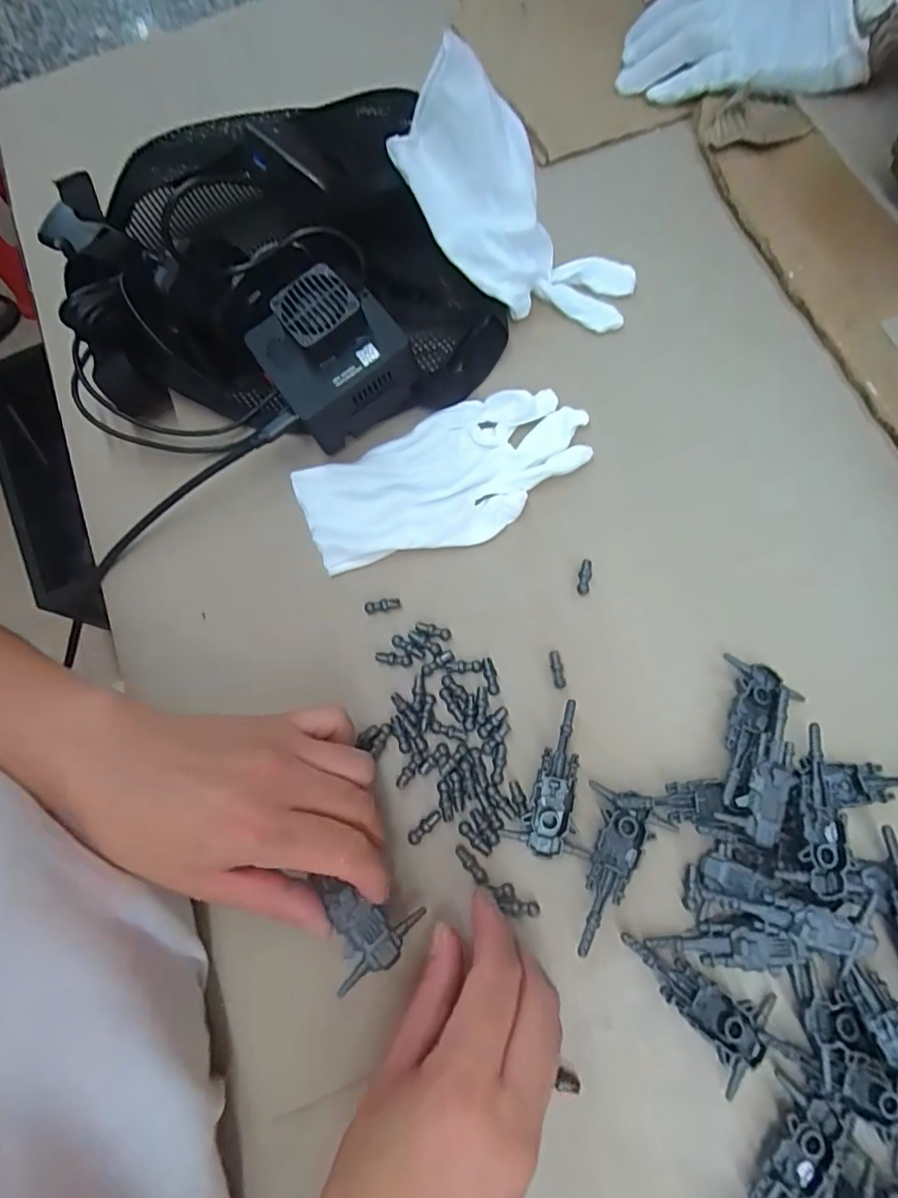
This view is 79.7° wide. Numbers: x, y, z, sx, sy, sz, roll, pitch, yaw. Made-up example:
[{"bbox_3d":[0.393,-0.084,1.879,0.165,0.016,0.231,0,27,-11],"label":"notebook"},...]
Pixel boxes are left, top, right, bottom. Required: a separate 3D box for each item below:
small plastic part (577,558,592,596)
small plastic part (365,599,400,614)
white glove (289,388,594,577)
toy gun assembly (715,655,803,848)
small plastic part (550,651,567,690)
[{"bbox_3d":[0.080,-0.013,0.316,0.007,0.004,0.022,11,74,5],"label":"small plastic part"},{"bbox_3d":[-0.039,0.004,0.313,0.020,0.004,0.006,-10,73,-2],"label":"small plastic part"},{"bbox_3d":[0.000,-0.074,0.329,0.177,0.011,0.084,-26,74,-6],"label":"white glove"},{"bbox_3d":[0.162,0.078,0.279,0.034,0.016,0.088,15,75,6],"label":"toy gun assembly"},{"bbox_3d":[0.061,0.039,0.300,0.007,0.004,0.021,-9,74,0],"label":"small plastic part"}]

